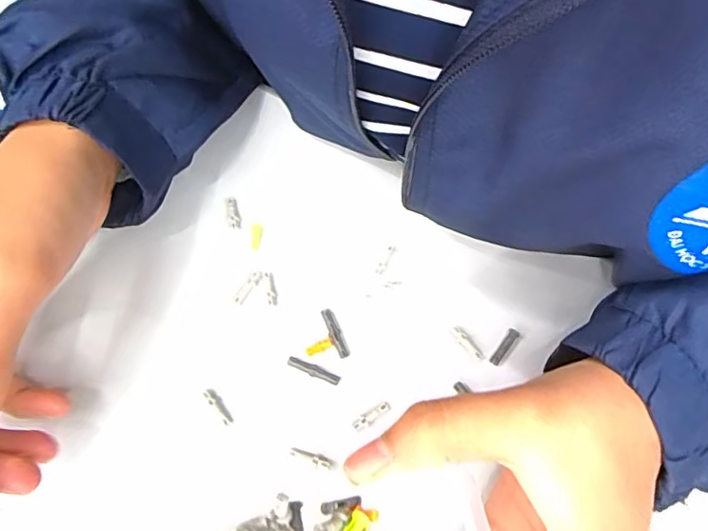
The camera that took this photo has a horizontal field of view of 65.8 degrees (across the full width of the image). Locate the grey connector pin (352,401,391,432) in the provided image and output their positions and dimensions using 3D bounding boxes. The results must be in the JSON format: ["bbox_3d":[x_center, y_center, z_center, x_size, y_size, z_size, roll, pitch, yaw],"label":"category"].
[{"bbox_3d":[0.008,0.066,0.241,0.018,0.004,0.006,-28,71,-12],"label":"grey connector pin"}]

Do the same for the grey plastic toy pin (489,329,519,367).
[{"bbox_3d":[0.071,0.038,0.257,0.005,0.004,0.020,37,71,13],"label":"grey plastic toy pin"}]

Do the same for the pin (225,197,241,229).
[{"bbox_3d":[-0.062,-0.027,0.280,0.006,0.004,0.019,-16,68,-8],"label":"pin"}]

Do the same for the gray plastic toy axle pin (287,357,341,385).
[{"bbox_3d":[-0.018,0.048,0.248,0.025,0.004,0.005,23,69,8],"label":"gray plastic toy axle pin"}]

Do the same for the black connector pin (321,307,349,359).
[{"bbox_3d":[-0.009,0.031,0.255,0.005,0.004,0.025,-20,69,-9],"label":"black connector pin"}]

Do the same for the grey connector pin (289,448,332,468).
[{"bbox_3d":[-0.019,0.082,0.232,0.018,0.004,0.005,13,67,4],"label":"grey connector pin"}]

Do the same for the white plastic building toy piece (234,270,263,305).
[{"bbox_3d":[-0.051,0.010,0.262,0.006,0.004,0.018,29,70,11],"label":"white plastic building toy piece"}]

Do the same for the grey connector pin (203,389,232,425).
[{"bbox_3d":[-0.060,0.062,0.241,0.005,0.004,0.018,-35,72,-15],"label":"grey connector pin"}]

